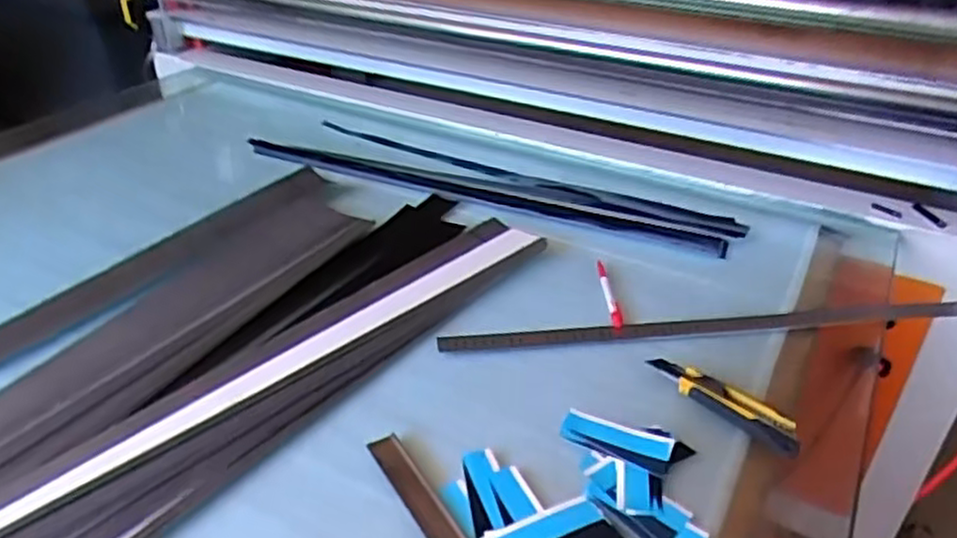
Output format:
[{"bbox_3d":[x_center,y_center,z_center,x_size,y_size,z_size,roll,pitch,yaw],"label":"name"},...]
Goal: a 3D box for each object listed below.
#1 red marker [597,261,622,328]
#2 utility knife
[{"bbox_3d":[0.153,0.024,0.866,0.012,0.016,0.129,0,33,-1],"label":"red marker"},{"bbox_3d":[0.234,0.123,0.706,0.029,0.030,0.157,-27,42,-36],"label":"utility knife"}]

